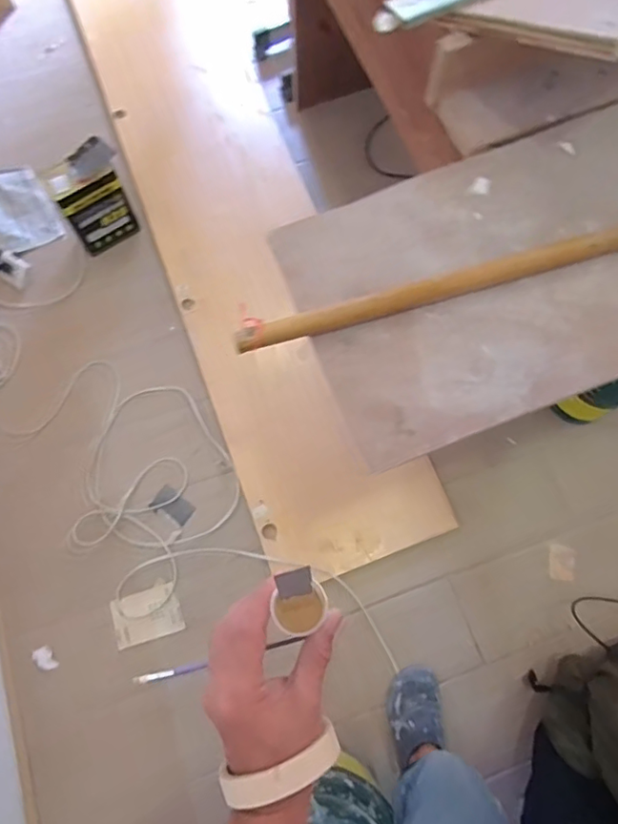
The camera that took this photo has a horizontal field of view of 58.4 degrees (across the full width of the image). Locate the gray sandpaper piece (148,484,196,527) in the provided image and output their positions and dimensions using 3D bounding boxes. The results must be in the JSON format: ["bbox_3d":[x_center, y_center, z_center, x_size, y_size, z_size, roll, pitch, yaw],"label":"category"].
[{"bbox_3d":[-0.334,0.233,1.359,0.098,0.005,0.066,36,75,6],"label":"gray sandpaper piece"}]

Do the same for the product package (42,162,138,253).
[{"bbox_3d":[-0.563,-0.542,1.469,0.171,0.249,0.077,-26,75,-7],"label":"product package"}]

